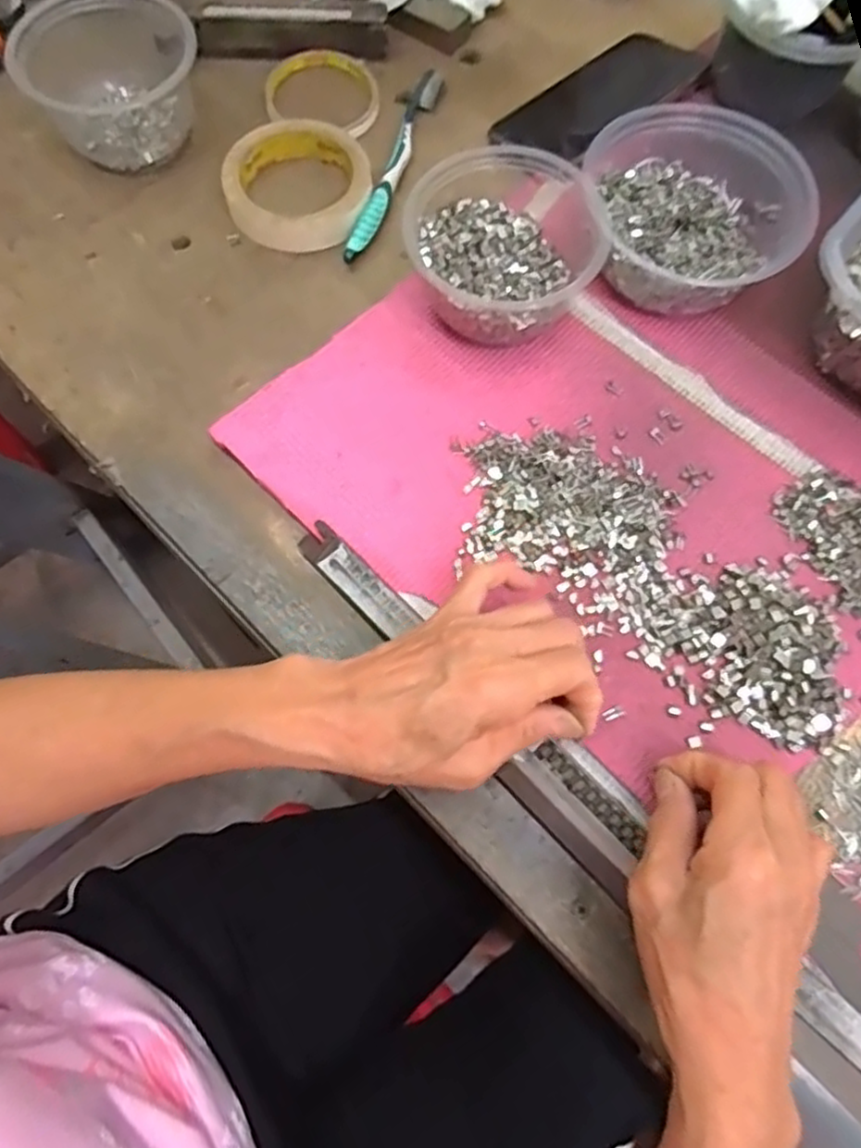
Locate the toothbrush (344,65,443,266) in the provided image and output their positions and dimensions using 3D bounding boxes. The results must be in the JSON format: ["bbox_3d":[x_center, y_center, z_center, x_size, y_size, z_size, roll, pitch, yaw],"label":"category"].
[{"bbox_3d":[-0.026,-0.292,0.492,0.020,0.015,0.182,17,70,4],"label":"toothbrush"}]

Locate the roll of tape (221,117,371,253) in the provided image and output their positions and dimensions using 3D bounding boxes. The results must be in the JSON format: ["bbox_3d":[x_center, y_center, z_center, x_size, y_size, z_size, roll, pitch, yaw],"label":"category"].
[{"bbox_3d":[-0.091,-0.268,0.480,0.096,0.021,0.095,1,70,-2],"label":"roll of tape"}]

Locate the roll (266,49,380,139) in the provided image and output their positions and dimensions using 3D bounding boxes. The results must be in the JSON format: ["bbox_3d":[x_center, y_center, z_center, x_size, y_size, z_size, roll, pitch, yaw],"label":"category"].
[{"bbox_3d":[-0.081,-0.356,0.523,0.082,0.016,0.080,1,70,-2],"label":"roll"}]

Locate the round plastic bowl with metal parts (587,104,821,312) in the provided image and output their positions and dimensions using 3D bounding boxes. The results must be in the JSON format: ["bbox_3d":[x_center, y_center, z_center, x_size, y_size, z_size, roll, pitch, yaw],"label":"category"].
[{"bbox_3d":[0.159,-0.226,0.436,0.137,0.066,0.124,33,72,10],"label":"round plastic bowl with metal parts"}]

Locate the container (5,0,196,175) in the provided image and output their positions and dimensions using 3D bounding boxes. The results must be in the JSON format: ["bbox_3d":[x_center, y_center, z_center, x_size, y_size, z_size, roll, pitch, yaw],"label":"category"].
[{"bbox_3d":[-0.222,-0.341,0.479,0.102,0.053,0.108,1,70,-2],"label":"container"}]

